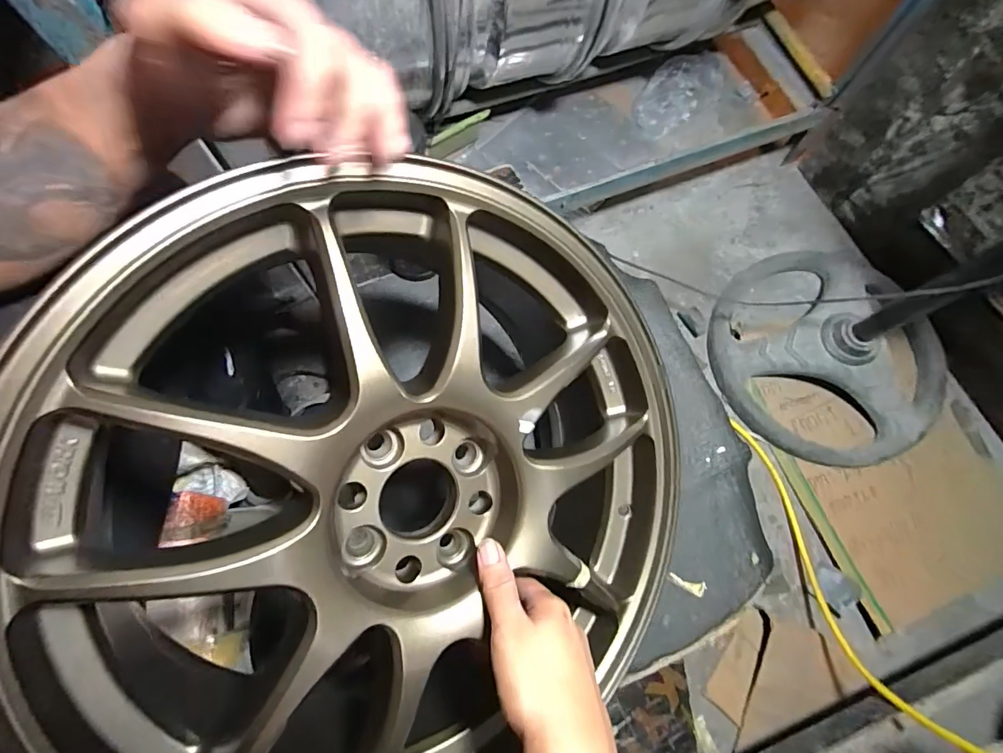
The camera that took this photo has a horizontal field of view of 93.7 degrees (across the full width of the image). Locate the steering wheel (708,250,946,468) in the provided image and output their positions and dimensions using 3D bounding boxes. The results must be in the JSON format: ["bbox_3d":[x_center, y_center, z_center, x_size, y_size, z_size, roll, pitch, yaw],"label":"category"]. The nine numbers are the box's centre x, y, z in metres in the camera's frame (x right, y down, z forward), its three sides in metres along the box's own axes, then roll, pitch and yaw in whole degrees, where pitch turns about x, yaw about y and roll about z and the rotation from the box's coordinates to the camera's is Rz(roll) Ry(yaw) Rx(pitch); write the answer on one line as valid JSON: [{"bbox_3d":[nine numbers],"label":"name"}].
[{"bbox_3d":[0.570,-0.051,0.826,0.377,0.105,0.395,1,72,-2],"label":"steering wheel"}]

